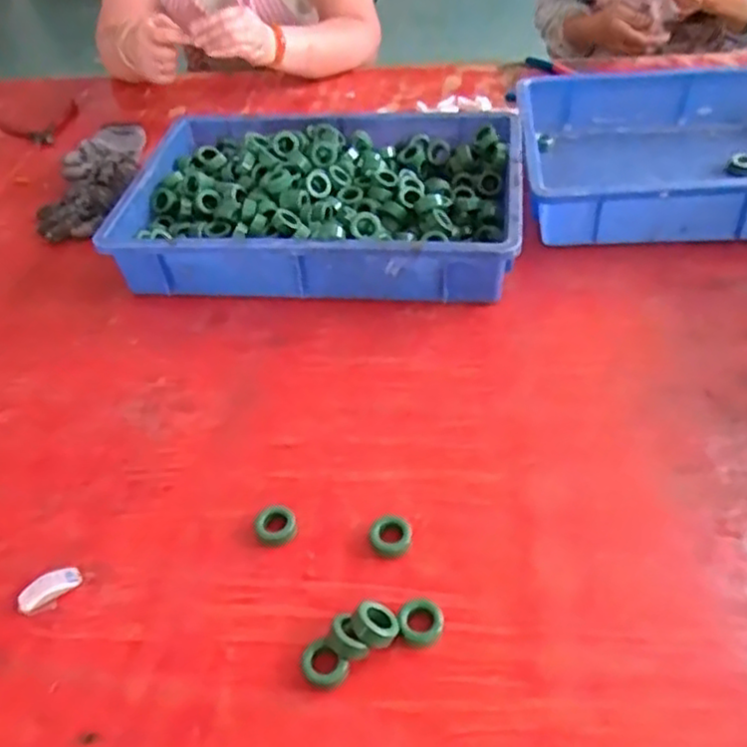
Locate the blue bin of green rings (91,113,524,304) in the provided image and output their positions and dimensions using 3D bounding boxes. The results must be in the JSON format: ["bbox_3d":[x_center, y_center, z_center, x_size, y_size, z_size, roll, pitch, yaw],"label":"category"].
[{"bbox_3d":[-0.055,-0.202,0.831,0.430,0.080,0.294,1,44,8],"label":"blue bin of green rings"}]

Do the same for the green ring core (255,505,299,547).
[{"bbox_3d":[-0.075,0.118,0.559,0.031,0.016,0.030,-3,44,3],"label":"green ring core"}]

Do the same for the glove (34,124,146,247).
[{"bbox_3d":[-0.371,-0.268,0.966,0.093,0.036,0.273,-2,44,4],"label":"glove"}]

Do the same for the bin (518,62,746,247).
[{"bbox_3d":[0.393,-0.257,0.839,0.432,0.076,0.297,0,44,6],"label":"bin"}]

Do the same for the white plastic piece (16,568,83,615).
[{"bbox_3d":[-0.243,0.160,0.537,0.046,0.013,0.014,-28,48,-21],"label":"white plastic piece"}]

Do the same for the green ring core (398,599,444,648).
[{"bbox_3d":[0.033,0.171,0.492,0.030,0.014,0.029,-3,44,3],"label":"green ring core"}]

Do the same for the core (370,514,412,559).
[{"bbox_3d":[0.014,0.122,0.544,0.031,0.012,0.033,-3,44,3],"label":"core"}]

